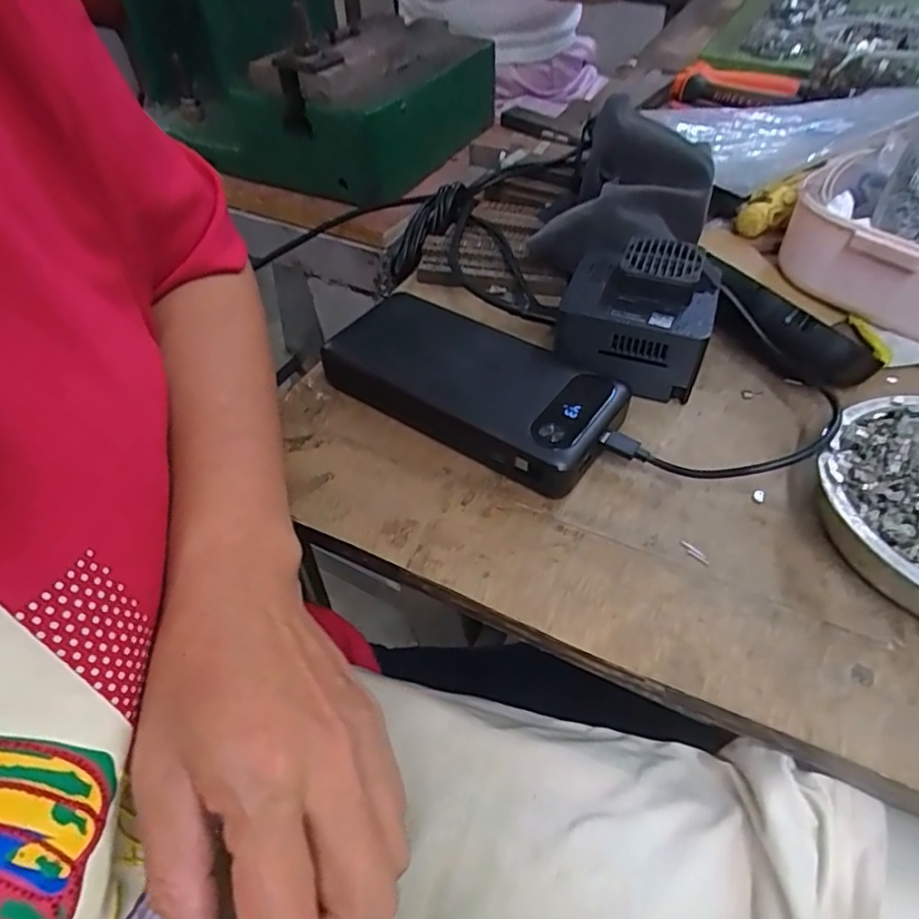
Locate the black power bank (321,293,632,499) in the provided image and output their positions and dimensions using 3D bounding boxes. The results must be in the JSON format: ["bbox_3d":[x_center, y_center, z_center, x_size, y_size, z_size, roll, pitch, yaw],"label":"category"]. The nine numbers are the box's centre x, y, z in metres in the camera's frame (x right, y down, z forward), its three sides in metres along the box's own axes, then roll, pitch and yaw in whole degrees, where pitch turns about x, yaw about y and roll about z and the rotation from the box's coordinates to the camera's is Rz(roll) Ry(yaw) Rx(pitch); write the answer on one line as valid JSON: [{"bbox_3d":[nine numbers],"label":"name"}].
[{"bbox_3d":[0.005,-0.044,0.321,0.154,0.029,0.070,28,54,24],"label":"black power bank"}]

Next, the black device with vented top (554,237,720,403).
[{"bbox_3d":[0.096,-0.079,0.334,0.077,0.056,0.074,14,50,14],"label":"black device with vented top"}]

